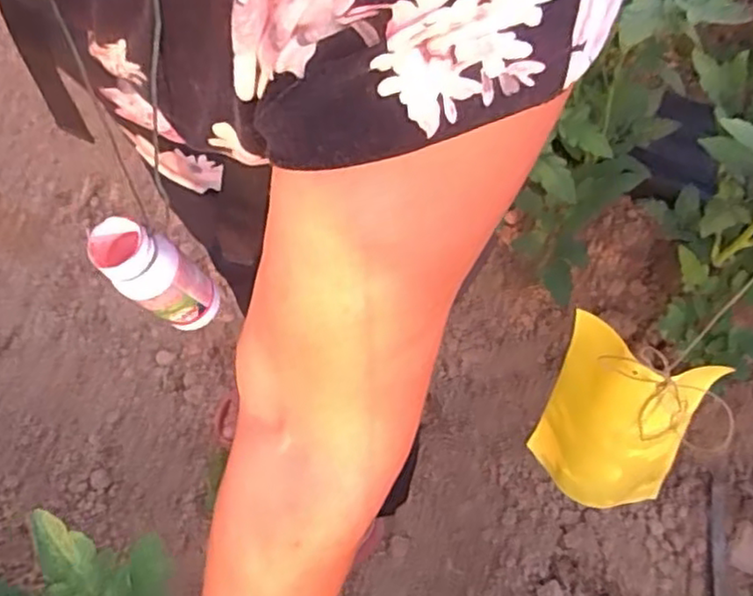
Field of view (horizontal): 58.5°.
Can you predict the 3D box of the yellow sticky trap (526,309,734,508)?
[{"bbox_3d":[0.271,0.130,0.772,0.124,0.259,0.131,-12,46,-11],"label":"yellow sticky trap"}]

